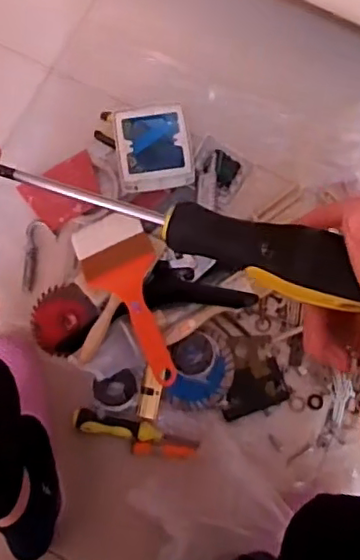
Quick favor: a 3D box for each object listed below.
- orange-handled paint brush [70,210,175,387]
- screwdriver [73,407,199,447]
[{"bbox_3d":[-0.065,0.022,0.790,0.095,0.011,0.242,-21,67,1],"label":"orange-handled paint brush"},{"bbox_3d":[-0.057,0.192,0.780,0.162,0.029,0.028,9,76,0],"label":"screwdriver"}]

